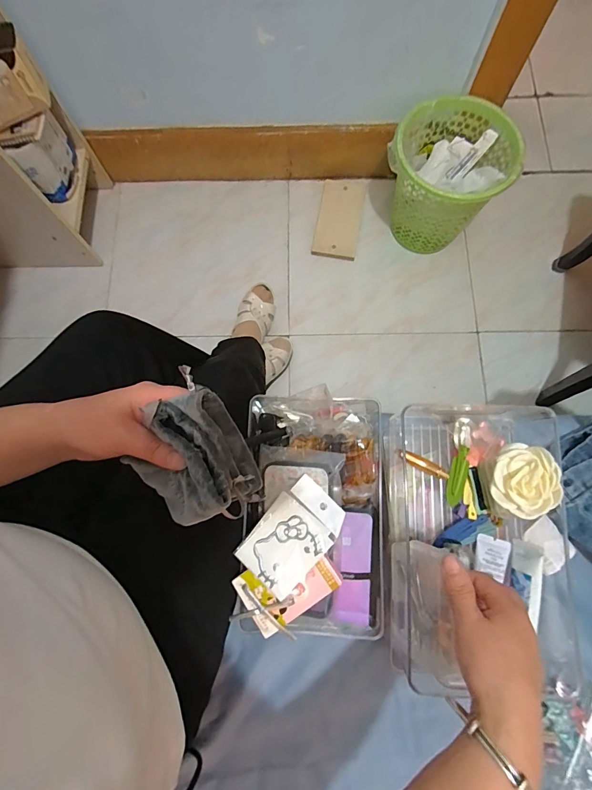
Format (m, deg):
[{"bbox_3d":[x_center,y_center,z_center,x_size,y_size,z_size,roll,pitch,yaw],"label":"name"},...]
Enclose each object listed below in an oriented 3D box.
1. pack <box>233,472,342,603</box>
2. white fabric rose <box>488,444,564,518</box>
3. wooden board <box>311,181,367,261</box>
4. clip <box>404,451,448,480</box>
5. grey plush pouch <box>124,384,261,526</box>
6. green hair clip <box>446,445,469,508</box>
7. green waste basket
[{"bbox_3d":[-0.004,0.147,0.396,0.071,0.014,0.108,41,80,10],"label":"pack"},{"bbox_3d":[0.227,0.085,0.375,0.056,0.030,0.067,14,84,36],"label":"white fabric rose"},{"bbox_3d":[0.123,-0.497,1.077,0.123,0.012,0.246,10,77,3],"label":"wooden board"},{"bbox_3d":[0.146,0.079,0.426,0.050,0.009,0.014,27,78,20],"label":"clip"},{"bbox_3d":[-0.084,0.054,0.299,0.091,0.056,0.089,-30,78,-6],"label":"grey plush pouch"},{"bbox_3d":[0.177,0.089,0.417,0.017,0.012,0.066,13,90,4],"label":"green hair clip"},{"bbox_3d":[0.360,-0.517,0.944,0.259,0.270,0.250,0,76,1],"label":"green waste basket"}]

